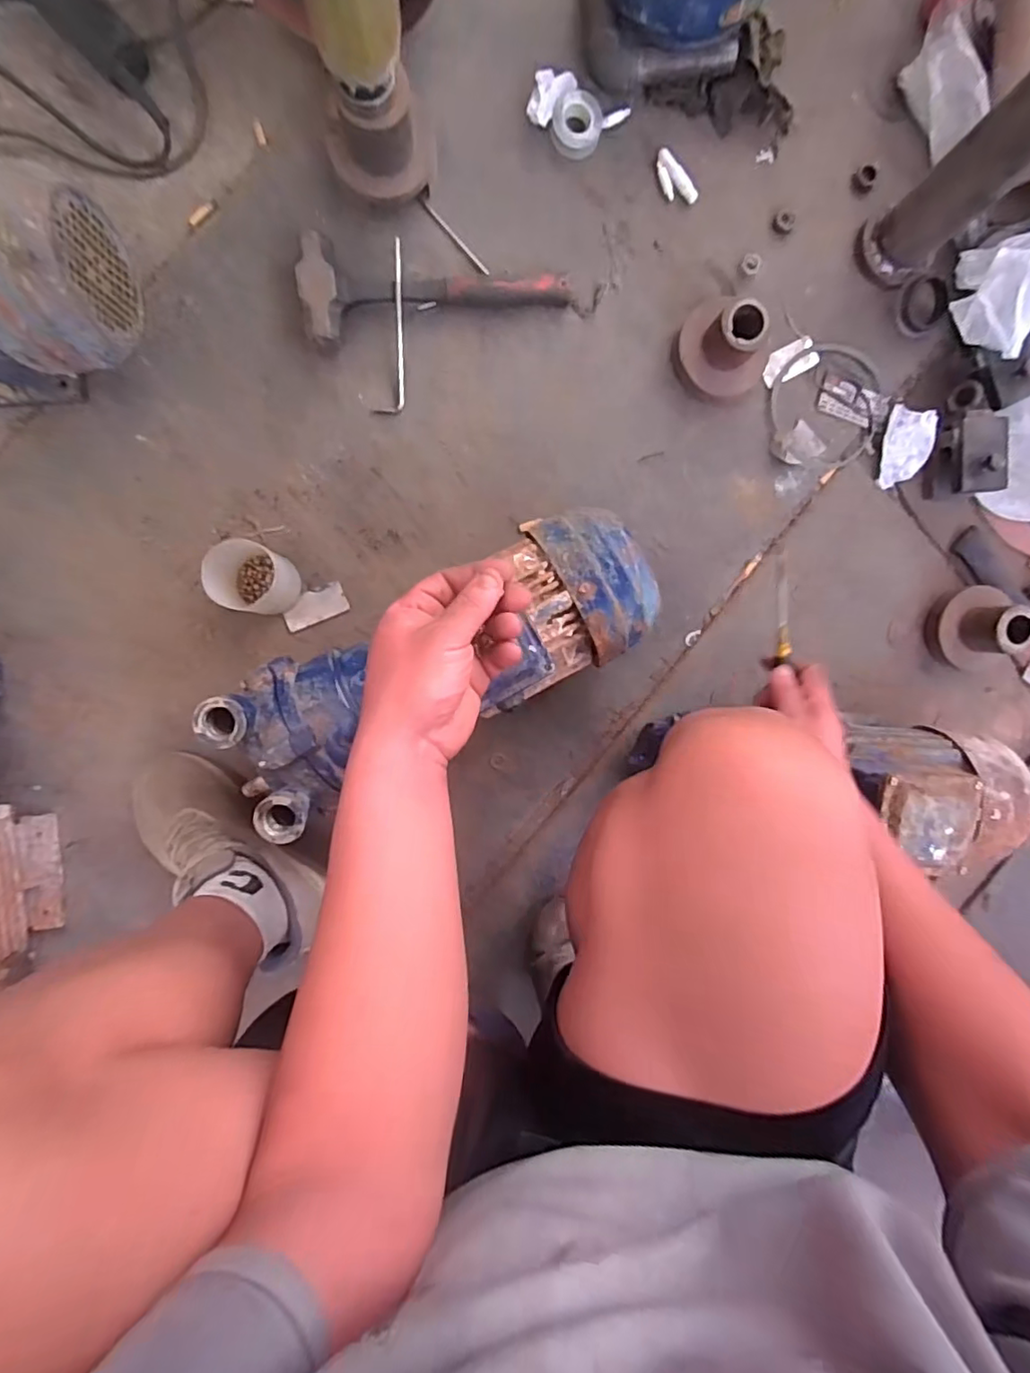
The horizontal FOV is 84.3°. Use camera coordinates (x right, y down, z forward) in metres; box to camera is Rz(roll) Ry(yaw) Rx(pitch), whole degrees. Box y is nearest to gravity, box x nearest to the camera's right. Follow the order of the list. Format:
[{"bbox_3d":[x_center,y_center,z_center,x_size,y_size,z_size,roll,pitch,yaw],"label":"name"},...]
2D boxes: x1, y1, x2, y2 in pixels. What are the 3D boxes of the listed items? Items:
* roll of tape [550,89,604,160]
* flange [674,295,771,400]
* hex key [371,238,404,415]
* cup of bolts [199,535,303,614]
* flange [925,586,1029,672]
[{"bbox_3d":[0.076,-0.682,0.691,0.059,0.021,0.066,11,93,-7],"label":"roll of tape"},{"bbox_3d":[0.258,-0.421,0.690,0.102,0.080,0.107,-41,97,-1],"label":"flange"},{"bbox_3d":[-0.147,-0.423,0.676,0.034,0.010,0.184,4,108,-6],"label":"hex key"},{"bbox_3d":[-0.299,-0.120,0.657,0.078,0.087,0.069,8,94,-6],"label":"cup of bolts"},{"bbox_3d":[0.629,-0.078,0.768,0.099,0.093,0.114,-4,95,-6],"label":"flange"}]

